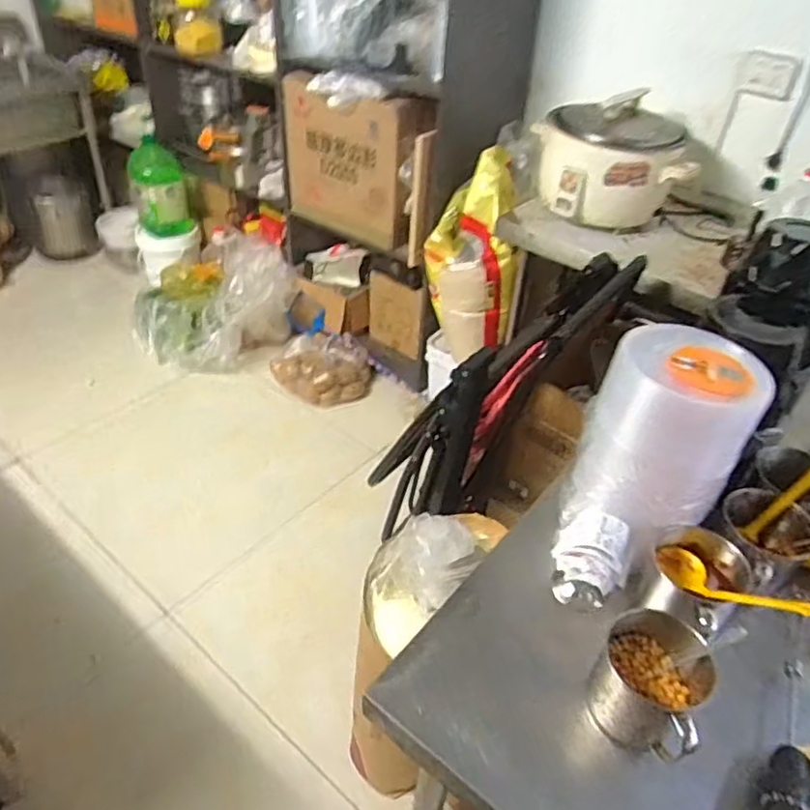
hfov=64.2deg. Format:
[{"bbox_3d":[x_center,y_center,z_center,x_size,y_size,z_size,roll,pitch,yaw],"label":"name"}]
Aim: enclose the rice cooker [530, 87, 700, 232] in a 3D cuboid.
[{"bbox_3d":[0.548,-0.622,1.689,0.357,0.284,0.256,-1,40,-6],"label":"rice cooker"}]

